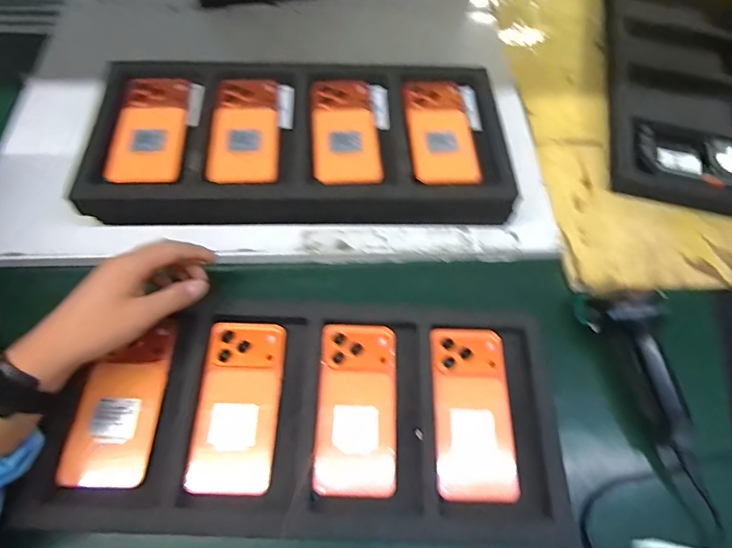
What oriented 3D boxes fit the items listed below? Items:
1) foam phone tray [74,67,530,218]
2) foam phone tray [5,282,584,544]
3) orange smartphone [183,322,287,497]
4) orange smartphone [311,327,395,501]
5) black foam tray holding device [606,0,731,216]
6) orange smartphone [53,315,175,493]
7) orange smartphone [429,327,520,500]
[{"bbox_3d":[-0.074,-0.159,0.558,0.486,0.064,0.239,0,64,-3],"label":"foam phone tray"},{"bbox_3d":[-0.051,0.130,0.441,0.480,0.019,0.229,0,64,-3],"label":"foam phone tray"},{"bbox_3d":[-0.124,0.126,0.440,0.075,0.009,0.162,4,64,-2],"label":"orange smartphone"},{"bbox_3d":[-0.009,0.130,0.445,0.074,0.005,0.165,3,64,-2],"label":"orange smartphone"},{"bbox_3d":[0.482,-0.293,0.680,0.223,0.033,0.471,14,64,3],"label":"black foam tray holding device"},{"bbox_3d":[-0.238,0.123,0.437,0.076,0.007,0.152,4,64,-2],"label":"orange smartphone"},{"bbox_3d":[0.106,0.135,0.447,0.074,0.006,0.165,2,64,-2],"label":"orange smartphone"}]

